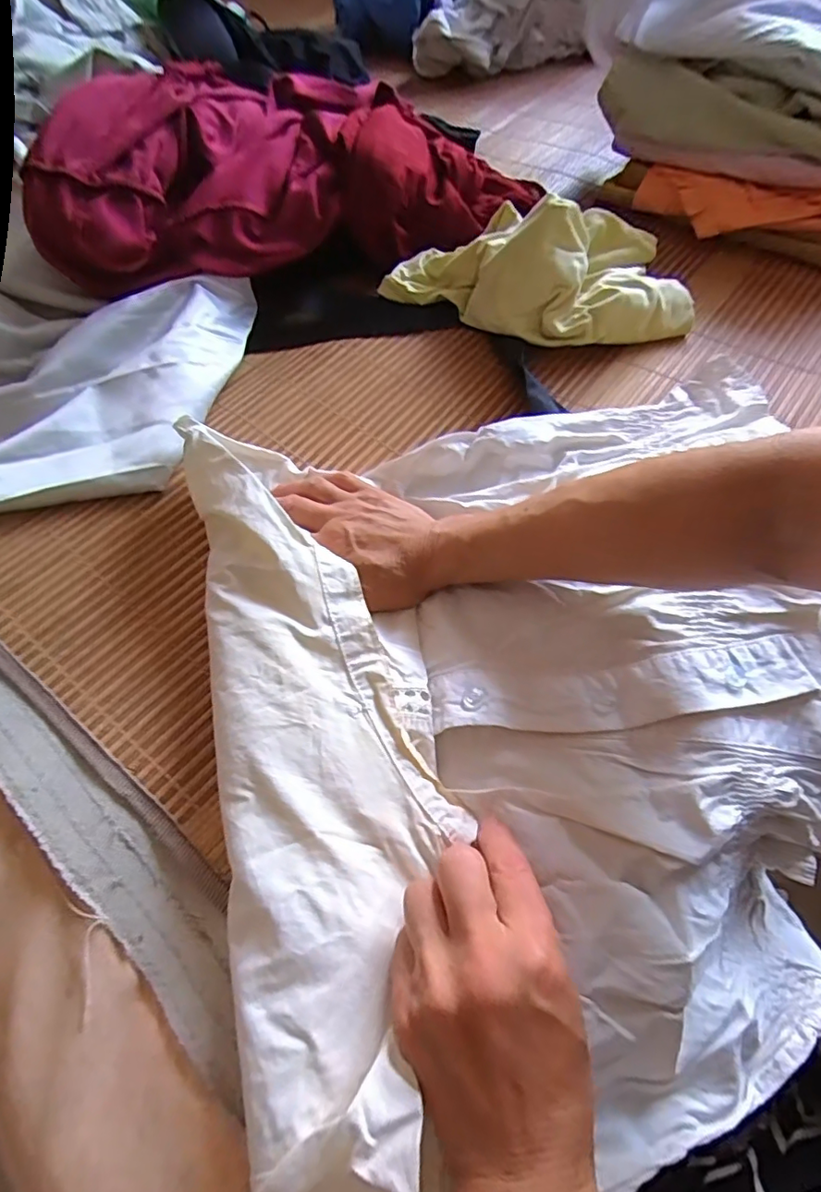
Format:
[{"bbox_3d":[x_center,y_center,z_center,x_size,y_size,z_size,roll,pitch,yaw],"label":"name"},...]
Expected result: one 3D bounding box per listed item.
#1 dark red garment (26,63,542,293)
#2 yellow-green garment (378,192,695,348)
[{"bbox_3d":[-0.106,-0.398,0.509,0.431,0.142,0.190,-21,62,-9],"label":"dark red garment"},{"bbox_3d":[0.108,-0.282,0.464,0.258,0.080,0.131,-3,61,1],"label":"yellow-green garment"}]

